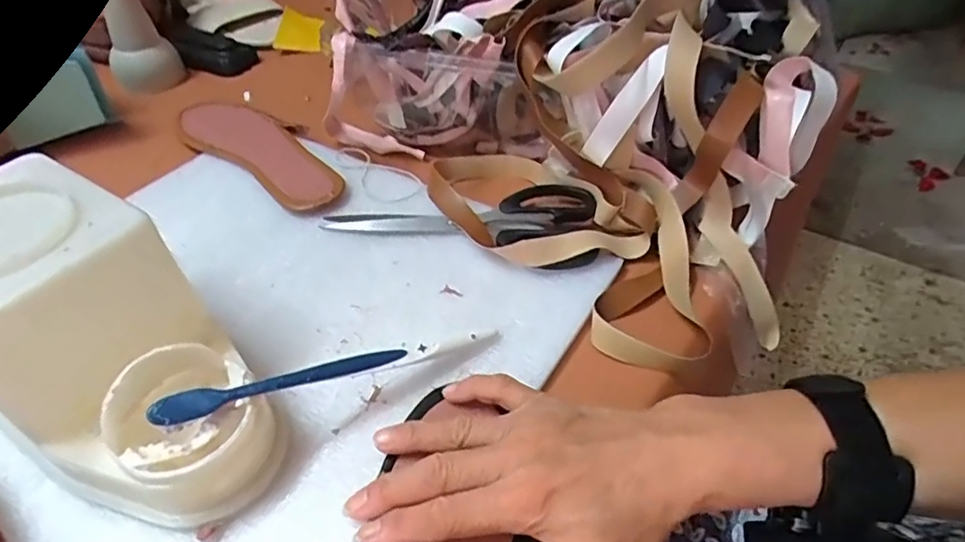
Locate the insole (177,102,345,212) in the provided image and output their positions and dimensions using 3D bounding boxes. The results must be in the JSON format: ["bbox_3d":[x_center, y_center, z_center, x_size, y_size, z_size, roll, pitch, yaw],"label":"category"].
[{"bbox_3d":[-0.194,-0.107,0.514,0.214,0.010,0.062,31,54,29],"label":"insole"}]

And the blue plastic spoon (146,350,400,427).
[{"bbox_3d":[-0.099,0.055,0.304,0.126,0.010,0.012,-9,42,-35],"label":"blue plastic spoon"}]

